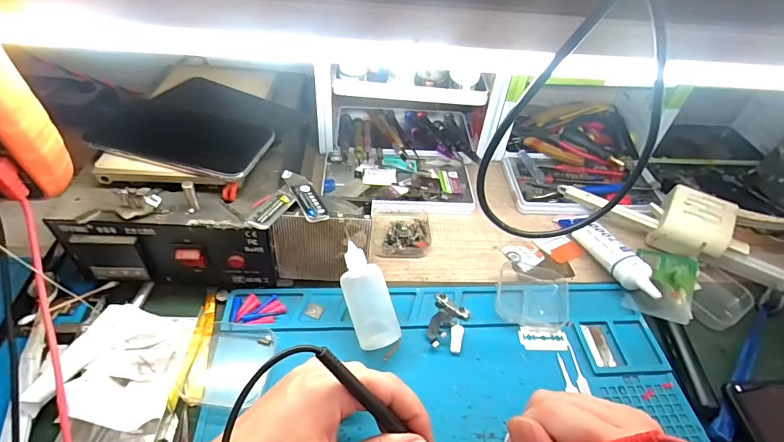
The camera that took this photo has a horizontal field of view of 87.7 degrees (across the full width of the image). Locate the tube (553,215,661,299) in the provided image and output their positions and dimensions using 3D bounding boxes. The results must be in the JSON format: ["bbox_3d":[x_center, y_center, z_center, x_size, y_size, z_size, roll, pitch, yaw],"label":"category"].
[{"bbox_3d":[0.220,0.028,0.419,0.025,0.024,0.134,-8,34,-14],"label":"tube"}]

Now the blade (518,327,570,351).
[{"bbox_3d":[0.133,0.103,0.359,0.041,0.004,0.022,0,43,2],"label":"blade"}]

